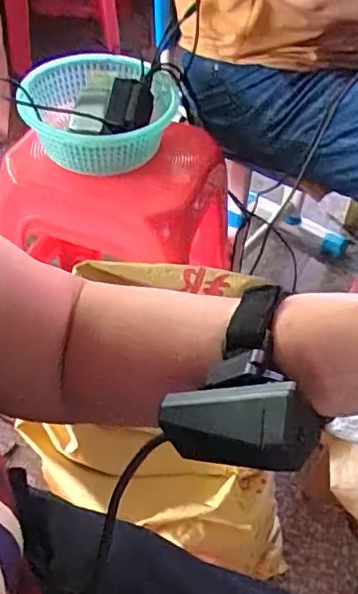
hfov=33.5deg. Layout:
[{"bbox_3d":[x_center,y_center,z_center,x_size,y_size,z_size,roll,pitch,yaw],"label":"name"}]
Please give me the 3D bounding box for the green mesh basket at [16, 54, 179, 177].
[{"bbox_3d":[-0.125,-0.290,0.945,0.231,0.083,0.224,-1,49,-4],"label":"green mesh basket"}]

